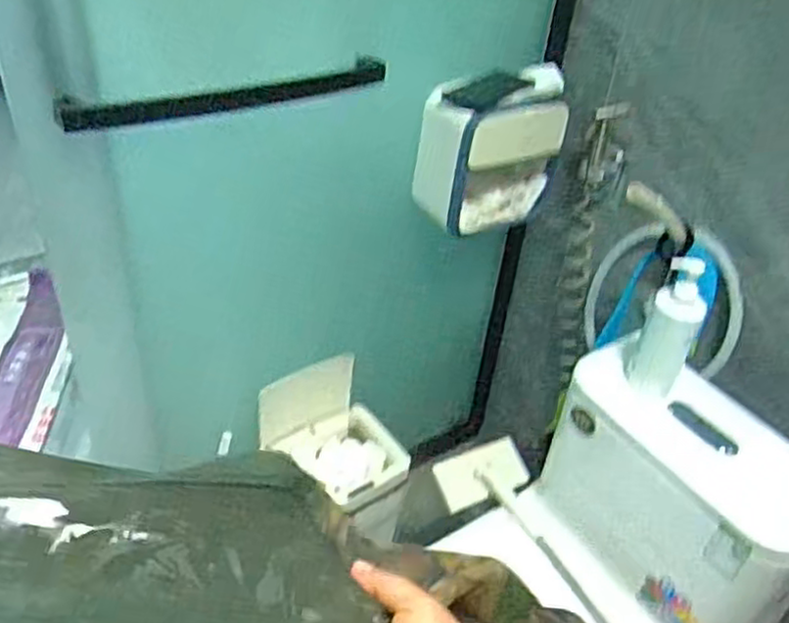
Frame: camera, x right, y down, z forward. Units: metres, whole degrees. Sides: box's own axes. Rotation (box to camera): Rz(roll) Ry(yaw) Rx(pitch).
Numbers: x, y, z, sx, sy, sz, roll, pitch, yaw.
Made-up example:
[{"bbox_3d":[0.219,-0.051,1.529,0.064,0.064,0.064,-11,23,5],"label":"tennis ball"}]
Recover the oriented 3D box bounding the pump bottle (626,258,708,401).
[{"bbox_3d":[0.381,0.028,1.010,0.077,0.206,0.057,22,40,20],"label":"pump bottle"}]

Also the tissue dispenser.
[{"bbox_3d":[0.167,-0.269,1.253,0.275,0.249,0.121,-16,42,-26],"label":"tissue dispenser"}]

